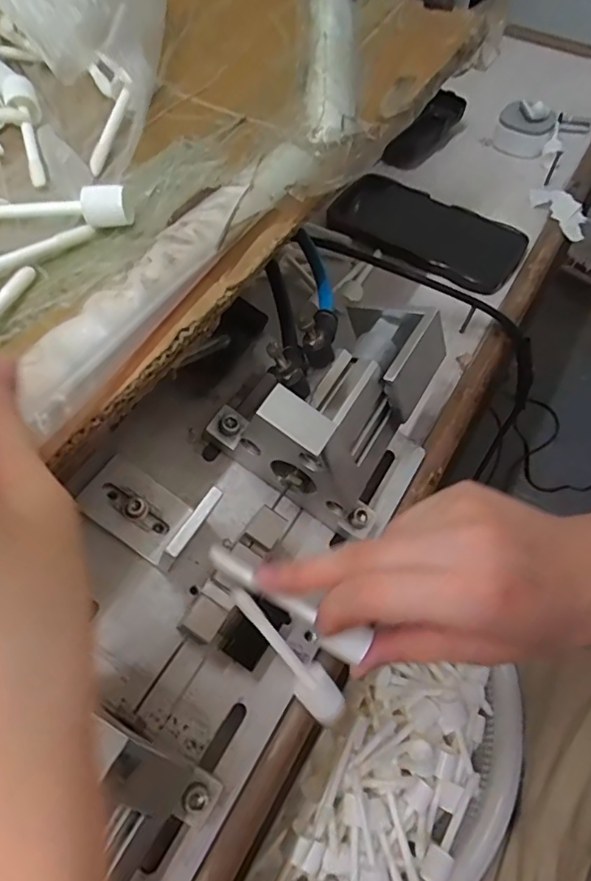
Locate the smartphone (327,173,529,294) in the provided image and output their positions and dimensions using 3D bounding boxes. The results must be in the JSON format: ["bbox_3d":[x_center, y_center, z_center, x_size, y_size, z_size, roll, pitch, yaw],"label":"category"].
[{"bbox_3d":[0.114,-0.188,0.483,0.169,0.016,0.081,31,64,16],"label":"smartphone"}]

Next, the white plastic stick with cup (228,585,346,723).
[{"bbox_3d":[-0.005,0.104,0.265,0.018,0.010,0.085,-43,106,-22],"label":"white plastic stick with cup"}]

